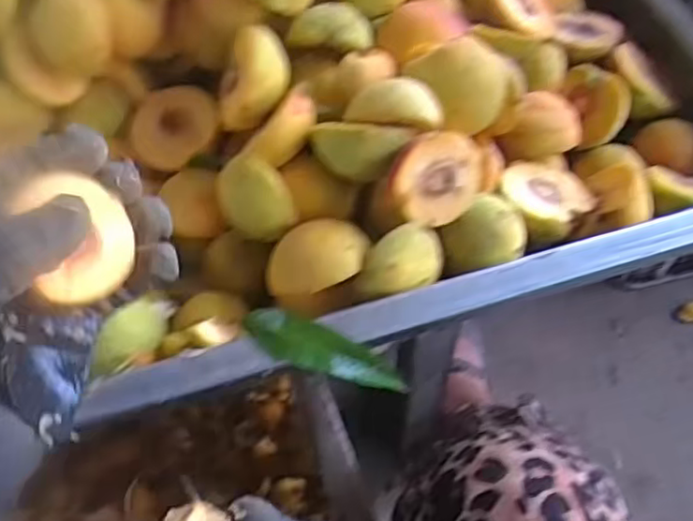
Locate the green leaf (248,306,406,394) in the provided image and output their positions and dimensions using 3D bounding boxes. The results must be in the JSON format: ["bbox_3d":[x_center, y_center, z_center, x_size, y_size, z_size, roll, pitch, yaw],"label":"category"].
[{"bbox_3d":[-0.011,0.051,0.364,0.092,0.017,0.025,23,60,-1],"label":"green leaf"}]

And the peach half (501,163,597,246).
[{"bbox_3d":[0.126,-0.033,0.440,0.060,0.033,0.060,5,46,-6],"label":"peach half"}]

